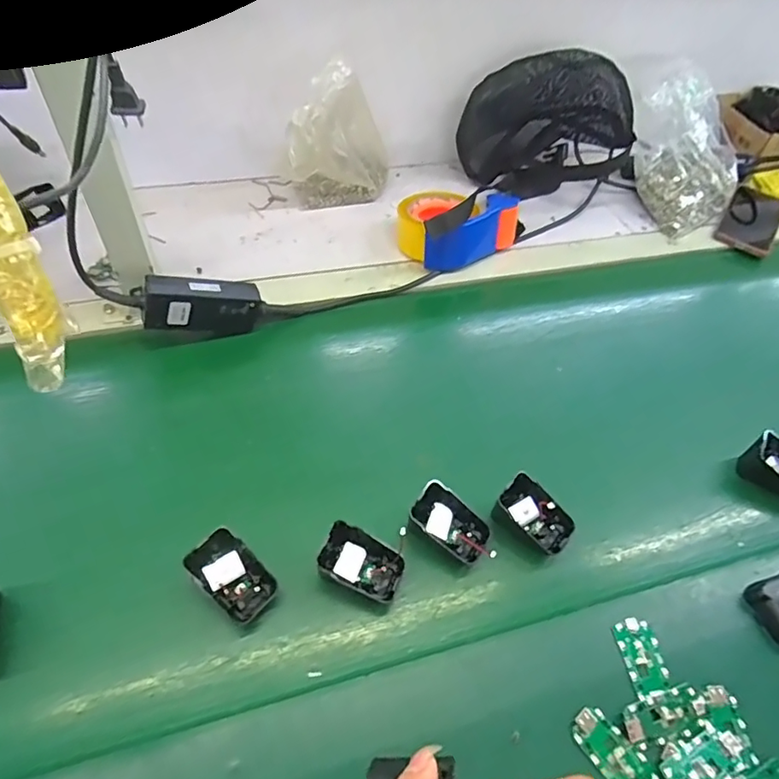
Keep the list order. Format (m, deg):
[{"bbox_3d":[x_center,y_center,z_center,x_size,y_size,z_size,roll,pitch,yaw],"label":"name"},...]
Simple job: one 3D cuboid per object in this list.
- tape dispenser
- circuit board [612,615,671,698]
[{"bbox_3d":[0.083,-0.223,0.707,0.160,0.073,0.116,-28,60,-25],"label":"tape dispenser"},{"bbox_3d":[0.198,0.207,0.422,0.031,0.004,0.053,-5,53,-10],"label":"circuit board"}]

